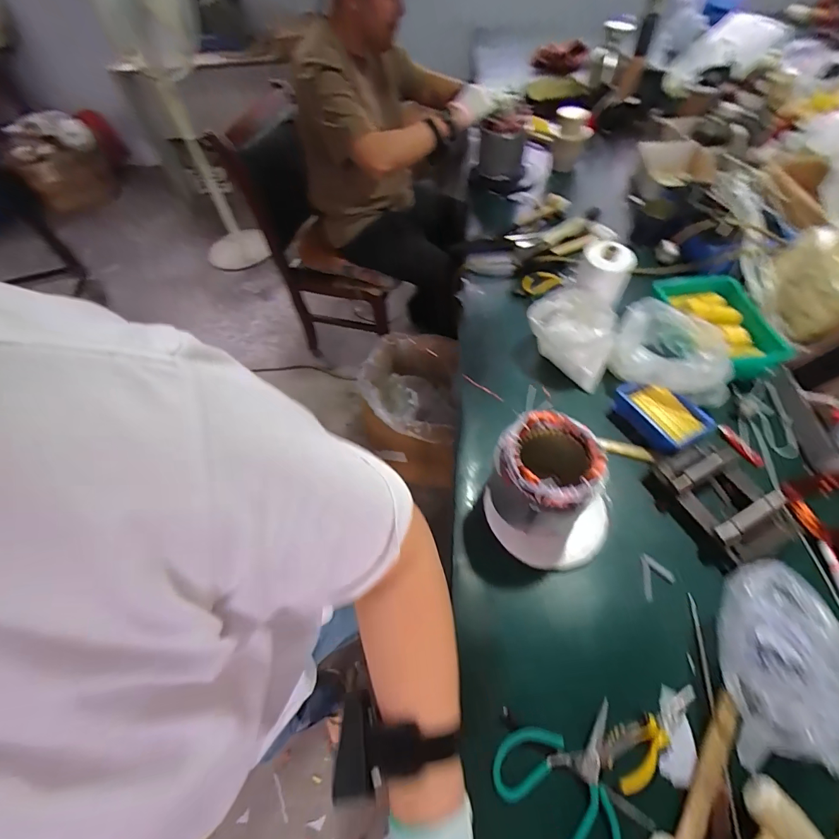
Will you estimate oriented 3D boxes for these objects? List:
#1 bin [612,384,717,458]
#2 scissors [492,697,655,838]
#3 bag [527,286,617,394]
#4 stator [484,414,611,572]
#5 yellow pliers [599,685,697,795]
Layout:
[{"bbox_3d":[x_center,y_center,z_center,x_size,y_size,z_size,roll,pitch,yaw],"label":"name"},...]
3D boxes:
[{"bbox_3d":[0.456,-0.007,0.780,0.103,0.061,0.153,-25,58,-12],"label":"bin"},{"bbox_3d":[0.186,0.458,0.491,0.163,0.018,0.157,-16,57,-6],"label":"scissors"},{"bbox_3d":[0.321,-0.187,0.856,0.186,0.121,0.147,31,64,22],"label":"bag"},{"bbox_3d":[0.200,0.119,0.637,0.159,0.187,0.188,-26,58,-12],"label":"stator"},{"bbox_3d":[0.301,0.399,0.516,0.153,0.020,0.059,-27,59,-13],"label":"yellow pliers"}]

